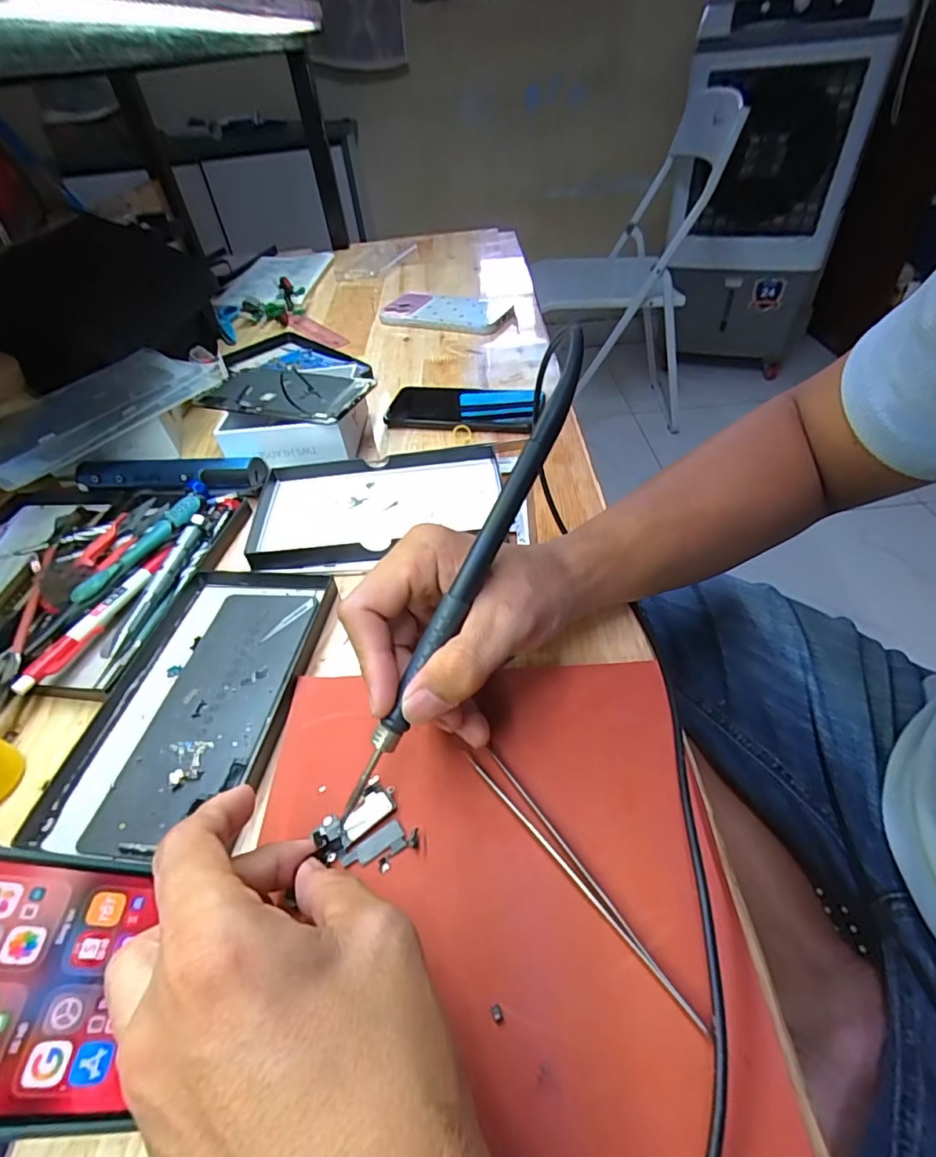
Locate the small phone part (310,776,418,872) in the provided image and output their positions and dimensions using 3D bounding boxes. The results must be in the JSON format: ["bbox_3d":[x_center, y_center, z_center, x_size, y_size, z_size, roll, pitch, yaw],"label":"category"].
[{"bbox_3d":[-0.045,0.109,0.232,0.036,0.009,0.035,-29,50,-22],"label":"small phone part"}]

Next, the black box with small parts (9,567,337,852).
[{"bbox_3d":[-0.149,0.062,0.296,0.102,0.010,0.168,3,46,8],"label":"black box with small parts"}]

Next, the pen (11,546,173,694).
[{"bbox_3d":[-0.225,0.021,0.329,0.012,0.011,0.118,11,48,15],"label":"pen"}]

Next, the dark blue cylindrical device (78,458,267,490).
[{"bbox_3d":[-0.241,-0.082,0.432,0.150,0.024,0.029,0,46,5],"label":"dark blue cylindrical device"}]

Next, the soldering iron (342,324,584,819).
[{"bbox_3d":[0.000,-0.002,0.228,0.013,0.012,0.223,27,90,28],"label":"soldering iron"}]

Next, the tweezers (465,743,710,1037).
[{"bbox_3d":[0.042,0.117,0.218,0.013,0.008,0.125,-30,49,-22],"label":"tweezers"}]

